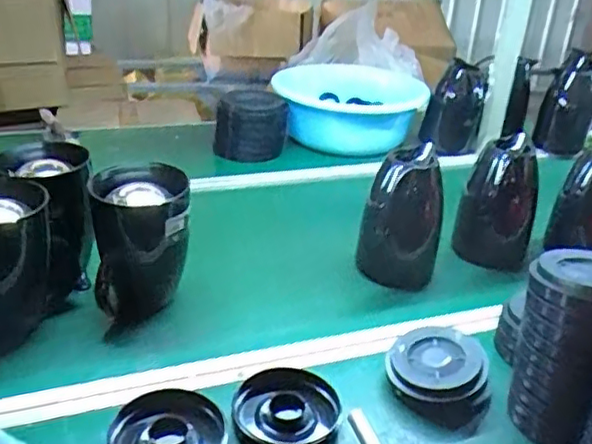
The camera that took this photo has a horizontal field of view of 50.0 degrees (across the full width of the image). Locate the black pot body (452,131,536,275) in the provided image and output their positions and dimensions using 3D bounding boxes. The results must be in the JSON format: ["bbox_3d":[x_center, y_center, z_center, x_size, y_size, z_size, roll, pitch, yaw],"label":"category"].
[{"bbox_3d":[0.344,-0.023,1.077,0.125,0.211,0.140,15,29,19],"label":"black pot body"}]

